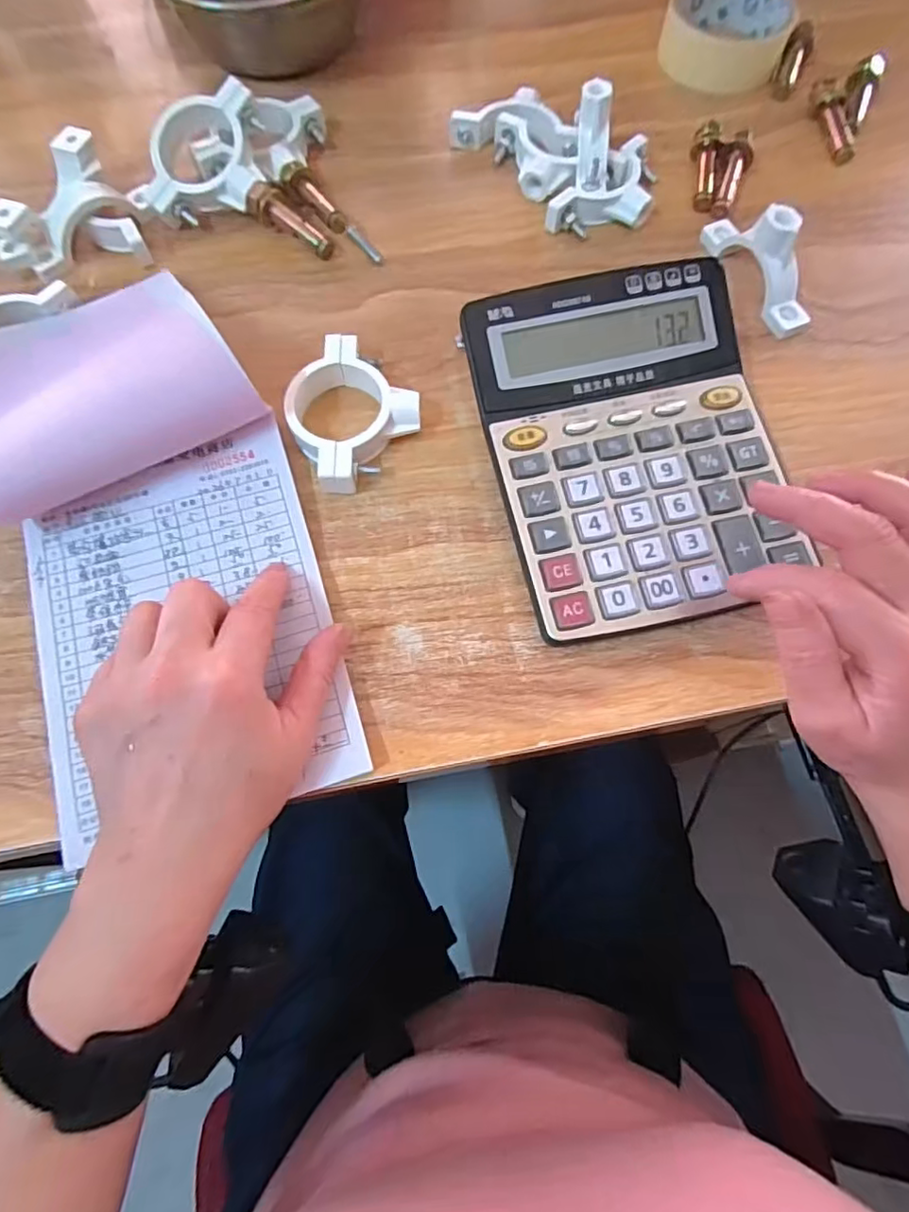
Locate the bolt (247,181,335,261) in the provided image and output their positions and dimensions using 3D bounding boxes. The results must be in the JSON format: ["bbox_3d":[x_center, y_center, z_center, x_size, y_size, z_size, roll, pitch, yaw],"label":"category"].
[{"bbox_3d":[-0.099,-0.235,0.364,0.056,0.021,0.015,31,74,10],"label":"bolt"}]

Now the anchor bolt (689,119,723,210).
[{"bbox_3d":[0.161,-0.282,0.384,0.016,0.015,0.063,9,71,3],"label":"anchor bolt"}]

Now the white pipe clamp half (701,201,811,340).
[{"bbox_3d":[0.177,-0.202,0.342,0.021,0.043,0.089,-21,72,-7],"label":"white pipe clamp half"}]

